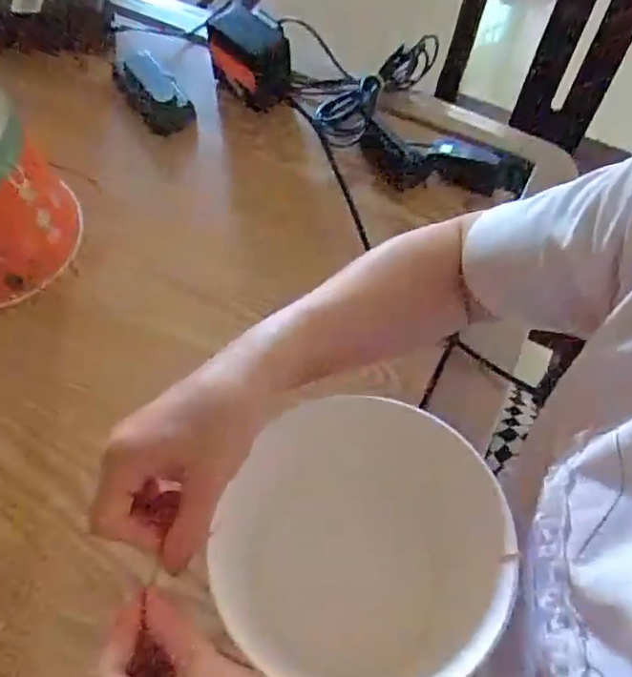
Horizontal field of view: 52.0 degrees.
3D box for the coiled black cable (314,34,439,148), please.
[{"bbox_3d":[0.060,-0.264,0.681,0.054,0.034,0.193,29,64,14],"label":"coiled black cable"}]

